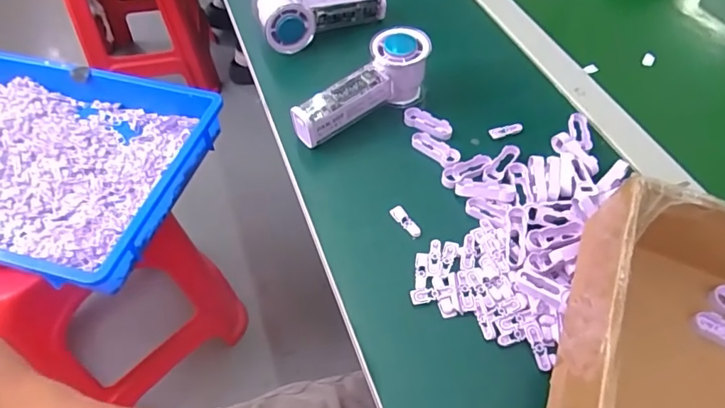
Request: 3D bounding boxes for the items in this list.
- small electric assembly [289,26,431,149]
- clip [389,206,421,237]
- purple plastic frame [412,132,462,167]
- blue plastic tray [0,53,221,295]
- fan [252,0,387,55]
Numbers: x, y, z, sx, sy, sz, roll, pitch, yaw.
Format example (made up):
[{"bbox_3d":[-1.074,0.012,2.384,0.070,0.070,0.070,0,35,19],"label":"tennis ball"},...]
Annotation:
[{"bbox_3d":[-0.004,-0.116,0.496,0.151,0.066,0.049,-26,57,-17],"label":"small electric assembly"},{"bbox_3d":[0.037,0.015,0.431,0.011,0.004,0.034,-28,58,-18],"label":"clip"},{"bbox_3d":[0.071,-0.053,0.483,0.050,0.010,0.021,38,63,26],"label":"purple plastic frame"},{"bbox_3d":[-0.546,-0.078,0.788,0.549,0.072,0.368,11,55,10],"label":"blue plastic tray"},{"bbox_3d":[-0.047,-0.228,0.585,0.150,0.063,0.061,-18,55,-11],"label":"fan"}]

